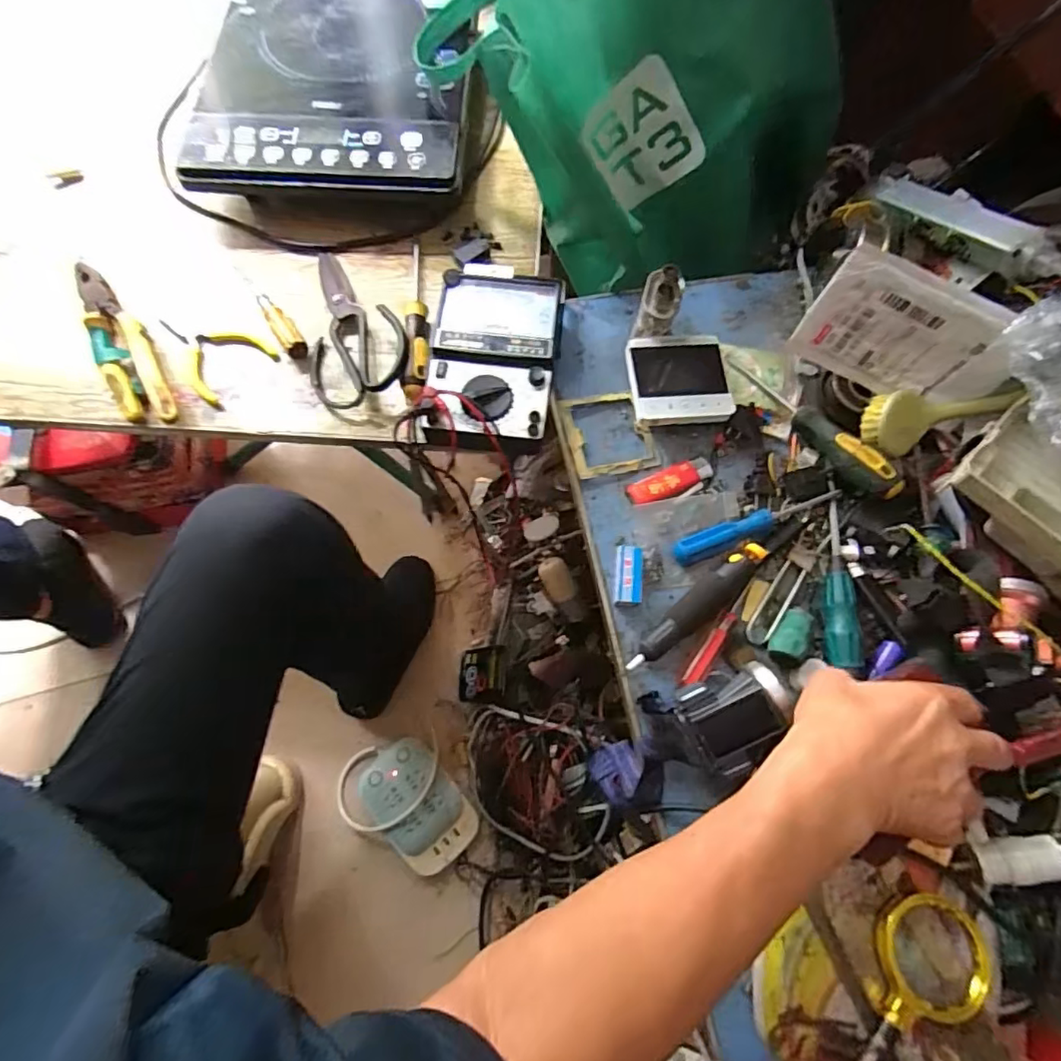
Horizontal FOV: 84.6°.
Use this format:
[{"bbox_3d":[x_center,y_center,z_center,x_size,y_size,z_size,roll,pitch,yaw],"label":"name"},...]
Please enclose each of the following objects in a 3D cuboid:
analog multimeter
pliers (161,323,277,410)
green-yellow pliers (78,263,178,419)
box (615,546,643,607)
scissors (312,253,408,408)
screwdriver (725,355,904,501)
[{"bbox_3d":[-0.035,-0.163,0.547,0.118,0.053,0.193,8,72,0],"label":"analog multimeter"},{"bbox_3d":[-0.309,-0.176,0.561,0.111,0.019,0.080,40,75,10],"label":"pliers"},{"bbox_3d":[-0.388,-0.174,0.551,0.051,0.031,0.209,-32,76,-11],"label":"green-yellow pliers"},{"bbox_3d":[0.085,0.040,0.505,0.022,0.016,0.051,6,72,0],"label":"box"},{"bbox_3d":[-0.181,-0.204,0.562,0.094,0.037,0.186,-22,75,-9],"label":"scissors"},{"bbox_3d":[0.257,-0.095,0.544,0.025,0.046,0.192,-32,63,-11],"label":"screwdriver"}]

